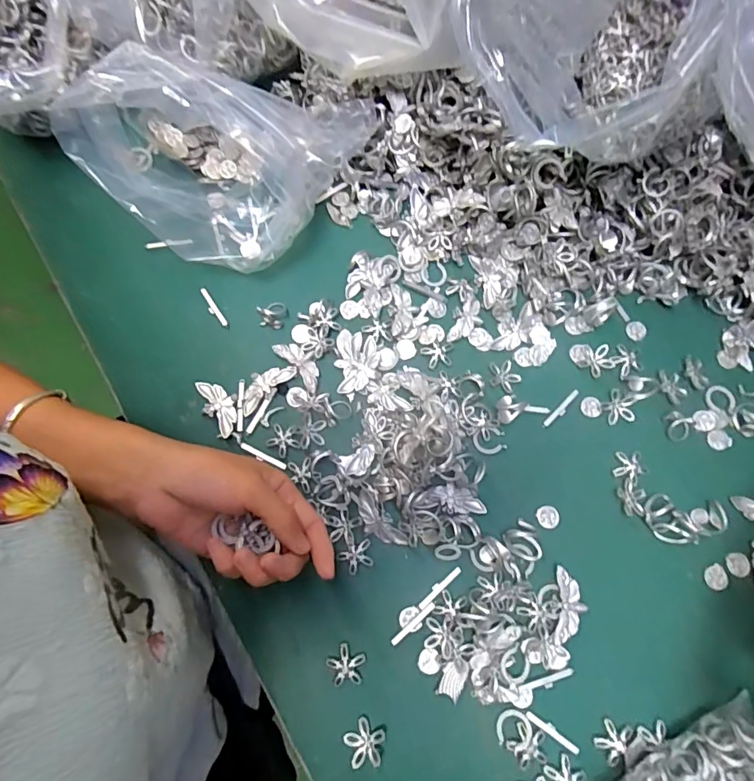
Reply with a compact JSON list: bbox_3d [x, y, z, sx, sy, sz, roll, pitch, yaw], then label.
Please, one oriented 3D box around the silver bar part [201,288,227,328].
[{"bbox_3d":[-0.130,-0.066,0.396,0.007,0.004,0.037,-34,77,-7],"label":"silver bar part"}]

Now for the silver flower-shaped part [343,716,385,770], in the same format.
[{"bbox_3d":[-0.009,0.221,0.314,0.025,0.004,0.026,7,63,10],"label":"silver flower-shaped part"}]

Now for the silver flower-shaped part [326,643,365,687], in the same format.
[{"bbox_3d":[-0.020,0.180,0.327,0.024,0.006,0.024,0,75,2],"label":"silver flower-shaped part"}]

